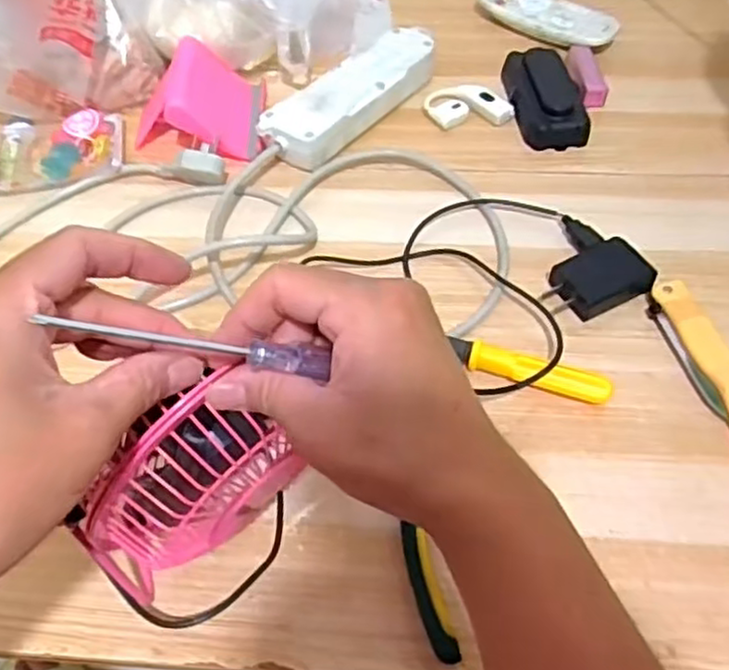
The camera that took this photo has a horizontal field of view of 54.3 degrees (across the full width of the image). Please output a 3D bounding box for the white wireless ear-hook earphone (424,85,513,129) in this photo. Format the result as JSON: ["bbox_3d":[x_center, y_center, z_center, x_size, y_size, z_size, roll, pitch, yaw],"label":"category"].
[{"bbox_3d":[0.083,-0.182,0.568,0.067,0.012,0.041,-3,52,3],"label":"white wireless ear-hook earphone"}]

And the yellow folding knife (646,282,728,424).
[{"bbox_3d":[0.208,0.030,0.403,0.026,0.019,0.151,-16,52,-7],"label":"yellow folding knife"}]

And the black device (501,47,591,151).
[{"bbox_3d":[0.146,-0.192,0.567,0.056,0.026,0.106,-6,52,1],"label":"black device"}]

